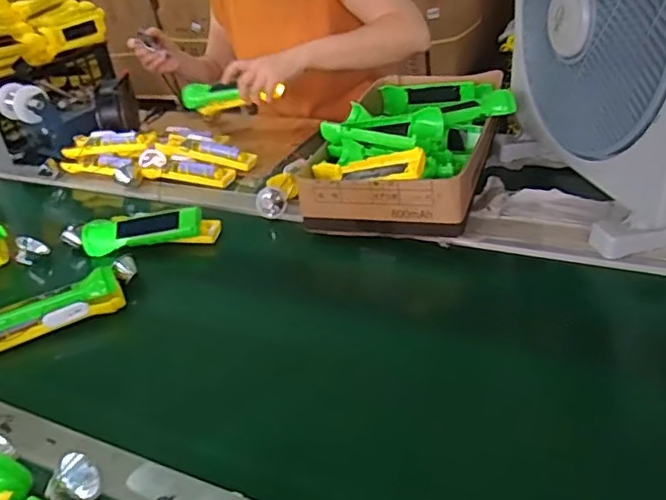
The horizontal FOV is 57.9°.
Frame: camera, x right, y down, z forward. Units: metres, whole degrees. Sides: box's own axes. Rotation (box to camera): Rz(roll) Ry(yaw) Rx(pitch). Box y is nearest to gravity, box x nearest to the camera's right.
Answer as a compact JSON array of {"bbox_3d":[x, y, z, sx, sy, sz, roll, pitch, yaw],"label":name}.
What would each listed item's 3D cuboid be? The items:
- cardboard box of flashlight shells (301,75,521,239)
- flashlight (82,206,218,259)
[{"bbox_3d":[0.105,-0.132,0.842,0.247,0.094,0.268,7,37,18],"label":"cardboard box of flashlight shells"},{"bbox_3d":[-0.256,-0.027,0.835,0.189,0.043,0.049,-4,32,7],"label":"flashlight"}]

